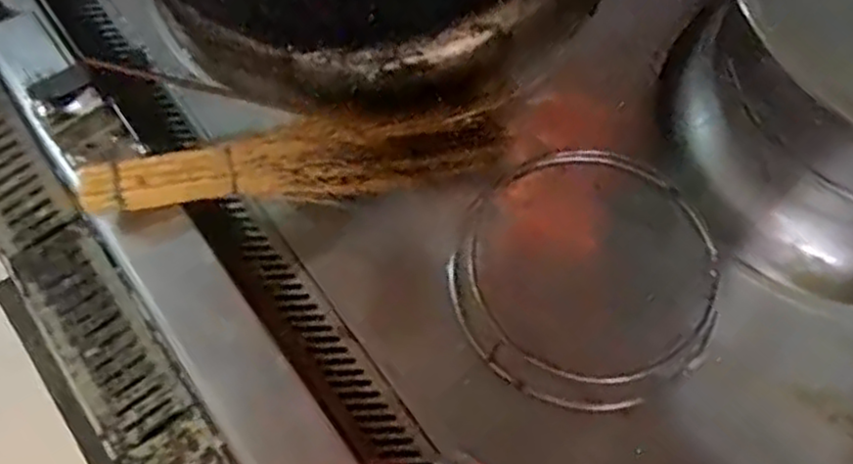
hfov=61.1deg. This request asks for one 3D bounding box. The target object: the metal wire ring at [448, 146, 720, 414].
[{"bbox_3d":[0.146,0.040,0.671,0.241,0.021,0.242,-3,73,9],"label":"metal wire ring"}]

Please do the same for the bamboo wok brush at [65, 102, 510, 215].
[{"bbox_3d":[-0.116,-0.072,0.671,0.383,0.079,0.069,-10,68,-2],"label":"bamboo wok brush"}]

